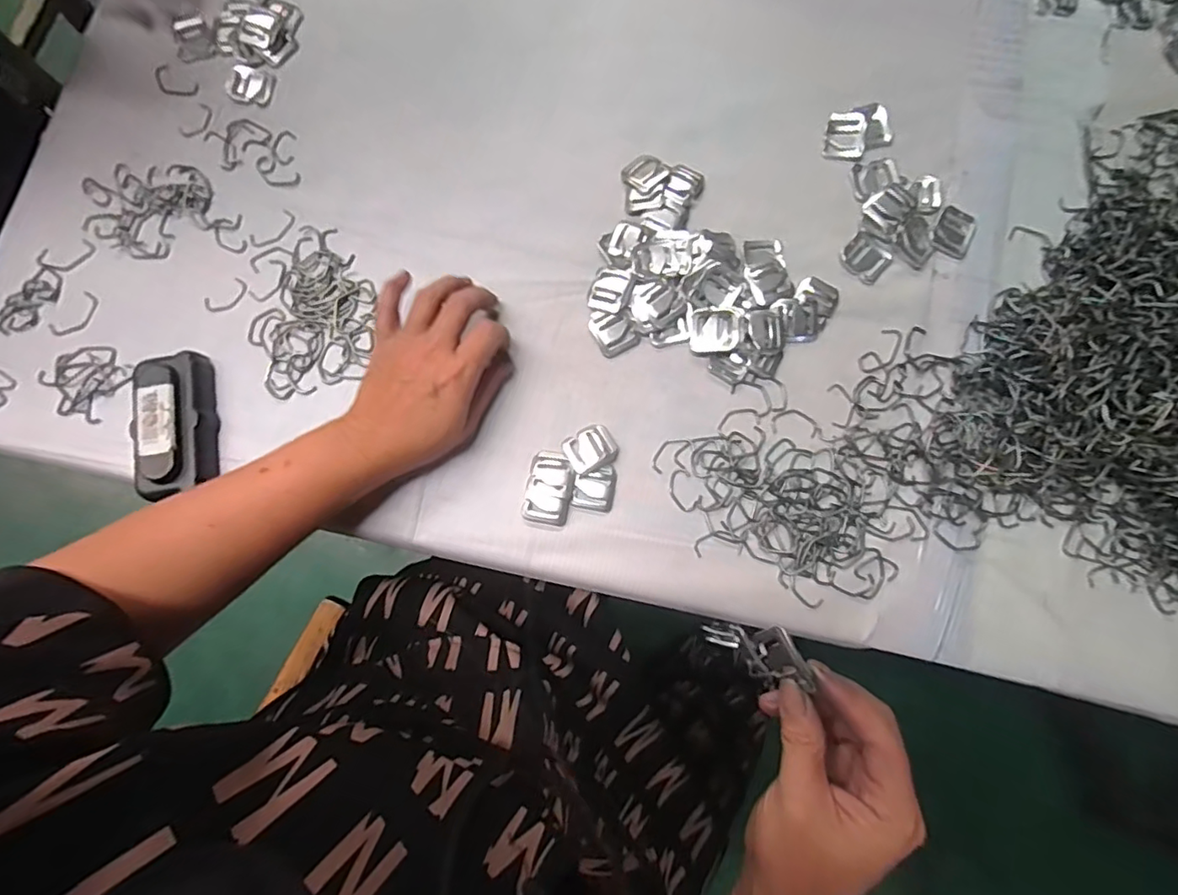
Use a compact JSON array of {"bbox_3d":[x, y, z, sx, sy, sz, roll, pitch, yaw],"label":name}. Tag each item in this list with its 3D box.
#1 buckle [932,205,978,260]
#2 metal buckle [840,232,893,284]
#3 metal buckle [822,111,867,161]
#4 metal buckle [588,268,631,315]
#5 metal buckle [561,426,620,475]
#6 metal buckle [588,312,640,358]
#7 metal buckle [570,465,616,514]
[{"bbox_3d":[0.276,-0.162,0.428,0.028,0.007,0.036,26,80,6],"label":"buckle"},{"bbox_3d":[0.209,-0.143,0.429,0.034,0.006,0.032,40,82,8],"label":"metal buckle"},{"bbox_3d":[0.198,-0.240,0.440,0.029,0.009,0.036,9,79,3],"label":"metal buckle"},{"bbox_3d":[0.016,-0.117,0.424,0.027,0.005,0.032,19,80,5],"label":"metal buckle"},{"bbox_3d":[0.001,0.001,0.405,0.035,0.004,0.030,-37,80,-6],"label":"metal buckle"},{"bbox_3d":[0.018,-0.086,0.421,0.029,0.005,0.034,-27,79,-4],"label":"metal buckle"},{"bbox_3d":[0.004,0.028,0.403,0.028,0.004,0.033,11,79,4],"label":"metal buckle"}]

